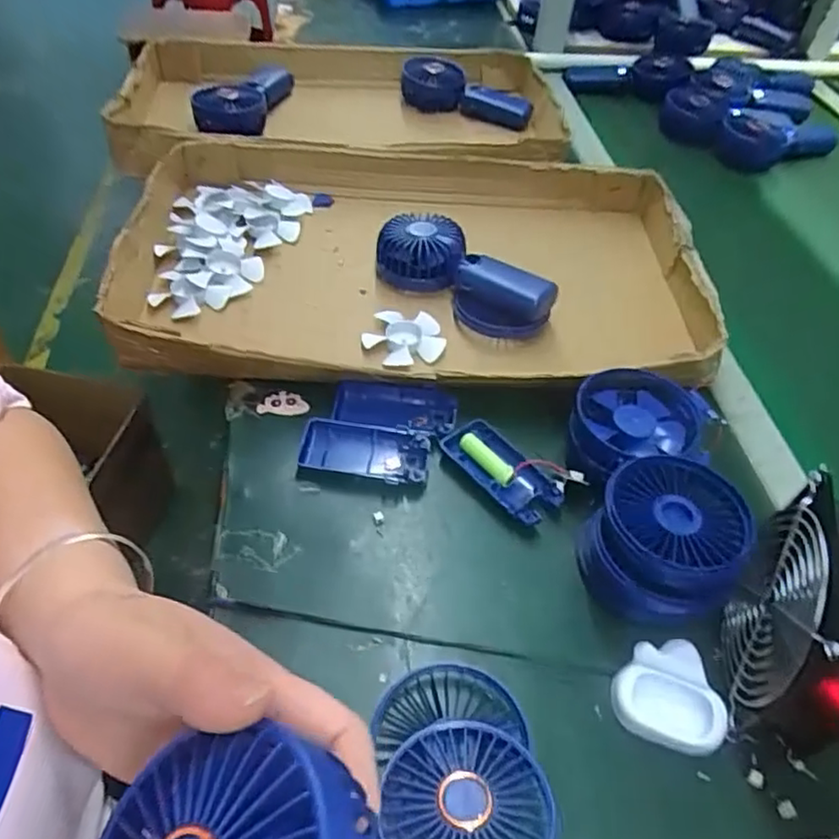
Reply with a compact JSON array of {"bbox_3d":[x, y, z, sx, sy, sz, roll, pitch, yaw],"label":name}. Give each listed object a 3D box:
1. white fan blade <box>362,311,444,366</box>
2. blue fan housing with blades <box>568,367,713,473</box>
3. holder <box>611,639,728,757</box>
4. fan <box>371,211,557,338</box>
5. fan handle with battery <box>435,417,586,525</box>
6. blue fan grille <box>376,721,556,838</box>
[{"bbox_3d":[-0.014,-0.072,0.584,0.069,0.016,0.061,-7,49,-11],"label":"white fan blade"},{"bbox_3d":[0.160,0.010,0.493,0.096,0.045,0.091,19,49,11],"label":"blue fan housing with blades"},{"bbox_3d":[0.149,0.161,0.390,0.060,0.015,0.060,27,51,18],"label":"holder"},{"bbox_3d":[0.038,-0.135,0.621,0.182,0.049,0.075,36,54,24],"label":"fan"},{"bbox_3d":[0.065,0.036,0.494,0.052,0.022,0.094,-33,58,-30],"label":"fan handle with battery"},{"bbox_3d":[0.023,0.190,0.326,0.081,0.015,0.082,5,41,5],"label":"blue fan grille"}]

